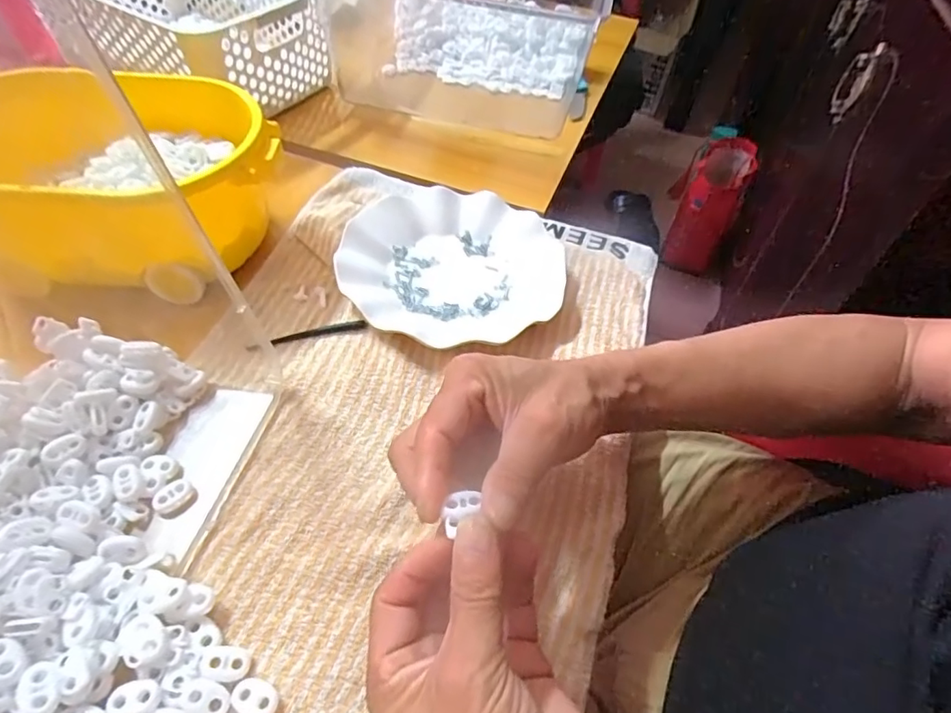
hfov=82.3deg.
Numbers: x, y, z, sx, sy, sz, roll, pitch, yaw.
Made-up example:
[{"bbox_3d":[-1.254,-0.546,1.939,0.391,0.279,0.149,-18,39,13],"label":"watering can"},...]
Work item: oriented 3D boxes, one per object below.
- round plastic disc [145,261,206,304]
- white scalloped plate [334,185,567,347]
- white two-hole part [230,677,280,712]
[{"bbox_3d":[-0.229,-0.056,0.412,0.039,0.037,0.005,-5,51,-8],"label":"round plastic disc"},{"bbox_3d":[-0.018,-0.085,0.465,0.179,0.025,0.179,2,50,-3],"label":"white scalloped plate"},{"bbox_3d":[-0.106,0.163,0.261,0.022,0.004,0.015,18,51,10],"label":"white two-hole part"}]

